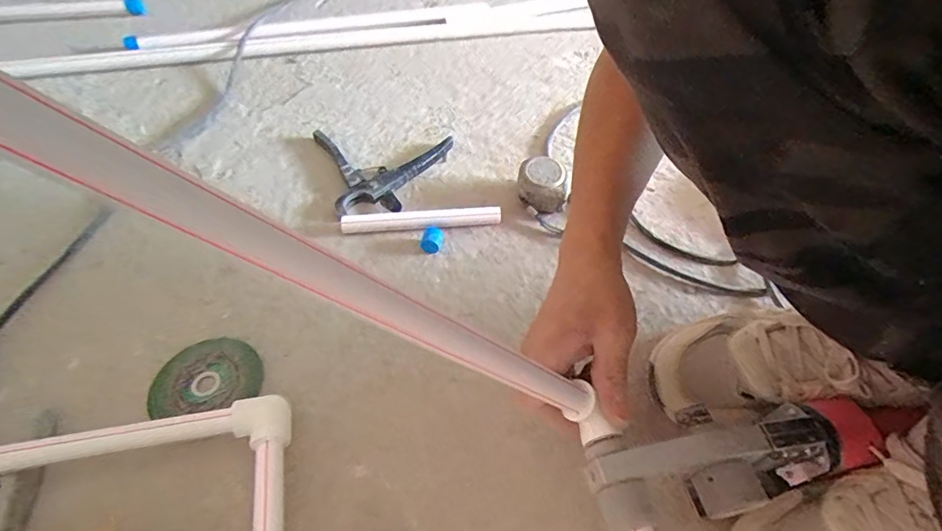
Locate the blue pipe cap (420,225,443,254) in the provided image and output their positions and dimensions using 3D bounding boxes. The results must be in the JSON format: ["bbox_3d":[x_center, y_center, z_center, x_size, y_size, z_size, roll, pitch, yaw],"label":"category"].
[{"bbox_3d":[-0.043,-0.028,0.545,0.023,0.023,0.023,13,52,8],"label":"blue pipe cap"}]

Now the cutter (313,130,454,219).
[{"bbox_3d":[-0.103,-0.133,0.627,0.173,0.019,0.174,1,51,-2],"label":"cutter"}]

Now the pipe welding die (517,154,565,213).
[{"bbox_3d":[0.085,-0.097,0.592,0.059,0.048,0.061,1,51,-2],"label":"pipe welding die"}]

